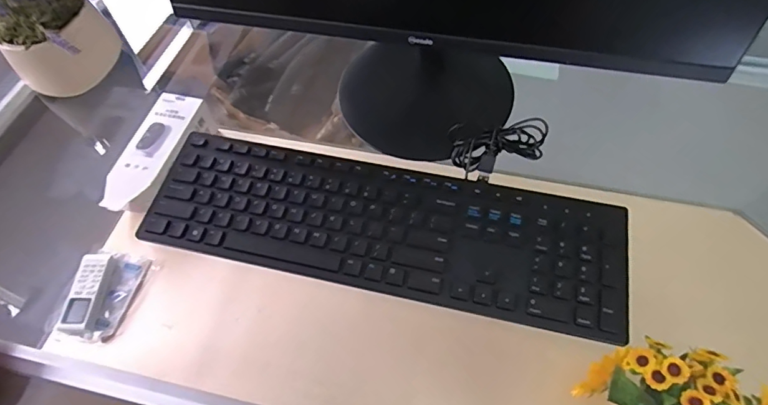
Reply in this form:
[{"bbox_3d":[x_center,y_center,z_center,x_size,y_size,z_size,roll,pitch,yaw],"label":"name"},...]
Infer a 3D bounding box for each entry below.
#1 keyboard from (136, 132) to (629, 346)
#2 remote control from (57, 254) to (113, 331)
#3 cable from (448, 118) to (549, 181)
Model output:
[{"bbox_3d":[-0.007,0.020,0.427,0.445,0.017,0.127,11,60,9],"label":"keyboard"},{"bbox_3d":[-0.470,0.139,0.726,0.046,0.026,0.126,0,59,3],"label":"remote control"},{"bbox_3d":[0.118,-0.054,0.460,0.097,0.027,0.050,-6,59,-1],"label":"cable"}]

